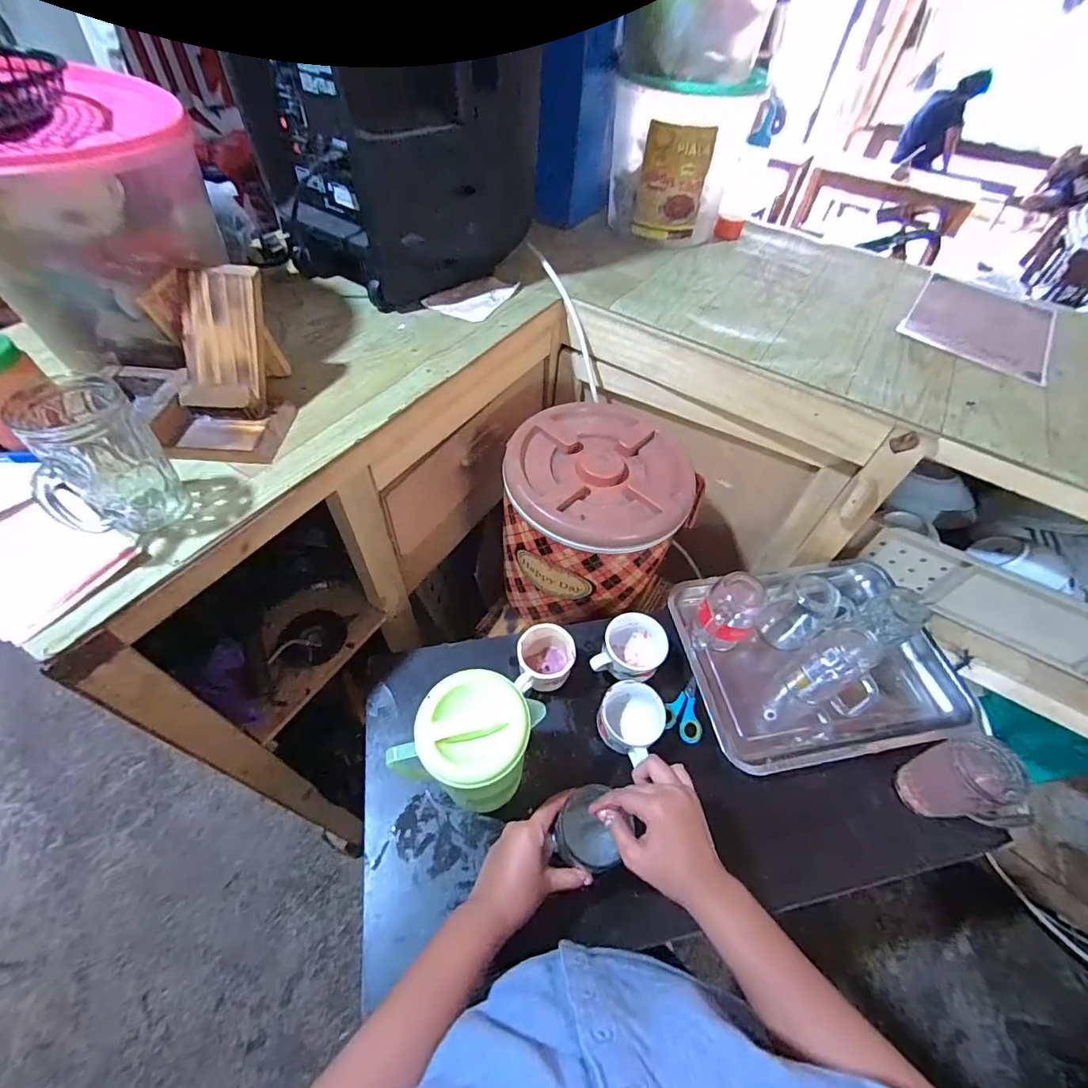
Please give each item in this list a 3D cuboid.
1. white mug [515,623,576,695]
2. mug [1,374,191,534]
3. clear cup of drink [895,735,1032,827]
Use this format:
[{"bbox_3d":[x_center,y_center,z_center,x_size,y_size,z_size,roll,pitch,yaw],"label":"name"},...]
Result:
[{"bbox_3d":[0.001,0.166,0.683,0.075,0.070,0.084,0,54,-4],"label":"white mug"},{"bbox_3d":[-0.382,-0.068,0.423,0.088,0.125,0.088,39,60,22],"label":"mug"},{"bbox_3d":[0.507,0.294,0.590,0.075,0.107,0.095,-9,55,-10],"label":"clear cup of drink"}]

